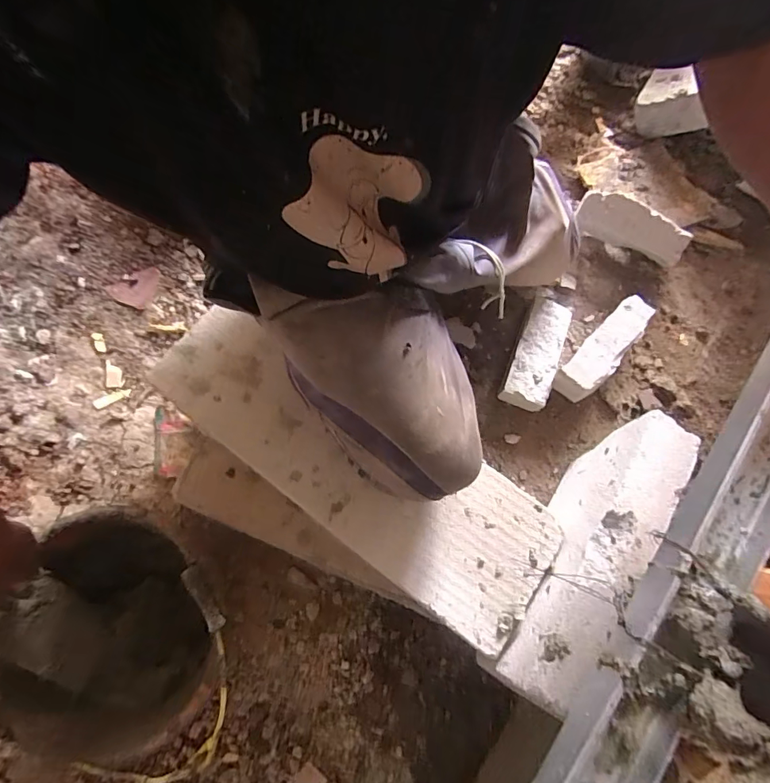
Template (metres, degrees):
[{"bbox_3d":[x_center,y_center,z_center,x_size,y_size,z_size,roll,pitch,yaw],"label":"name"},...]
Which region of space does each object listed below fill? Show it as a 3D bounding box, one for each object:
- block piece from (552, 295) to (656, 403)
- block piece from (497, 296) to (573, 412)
[{"bbox_3d":[0.375,-0.070,0.792,0.069,0.070,0.202,42,79,8],"label":"block piece"},{"bbox_3d":[0.268,-0.067,0.818,0.077,0.051,0.204,22,77,4],"label":"block piece"}]

